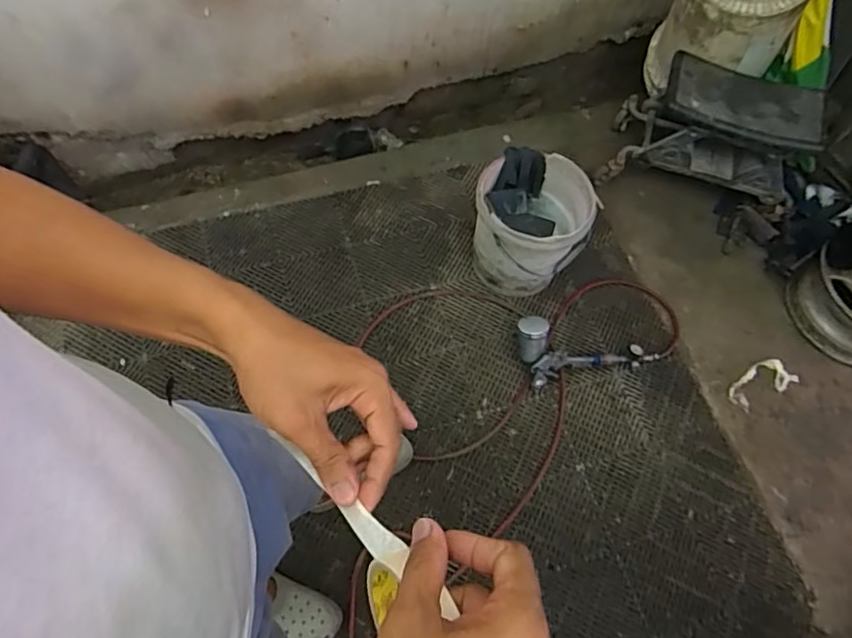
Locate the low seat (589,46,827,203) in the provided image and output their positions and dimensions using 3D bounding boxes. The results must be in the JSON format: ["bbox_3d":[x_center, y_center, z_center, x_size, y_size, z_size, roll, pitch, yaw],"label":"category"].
[{"bbox_3d":[0.871,-0.568,1.708,0.534,0.294,0.309,21,67,7],"label":"low seat"}]

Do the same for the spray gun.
[{"bbox_3d":[0.425,0.109,1.468,0.389,0.131,0.155,11,66,2],"label":"spray gun"}]

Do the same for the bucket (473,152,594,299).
[{"bbox_3d":[0.285,-0.248,1.560,0.299,0.309,0.297,1,66,-2],"label":"bucket"}]

